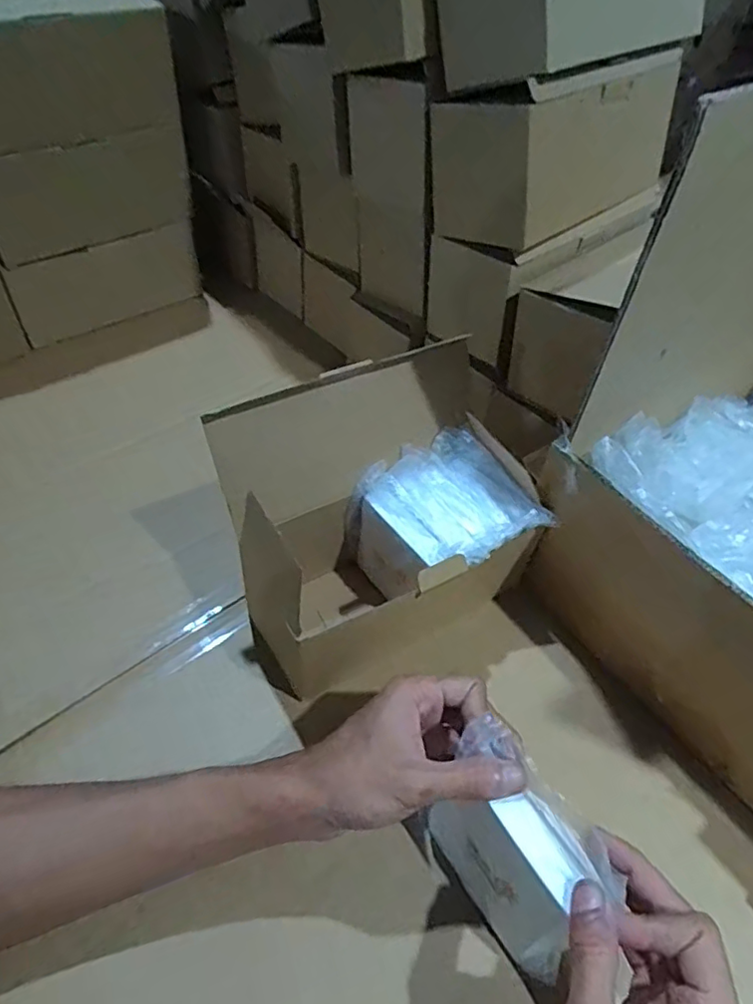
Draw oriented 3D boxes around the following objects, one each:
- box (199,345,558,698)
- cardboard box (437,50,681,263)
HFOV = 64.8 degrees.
[{"bbox_3d":[0.005,0.014,0.444,0.211,0.182,0.133,-22,55,-21],"label":"box"},{"bbox_3d":[0.151,-0.289,0.483,0.201,0.111,0.099,-27,57,-25],"label":"cardboard box"}]

